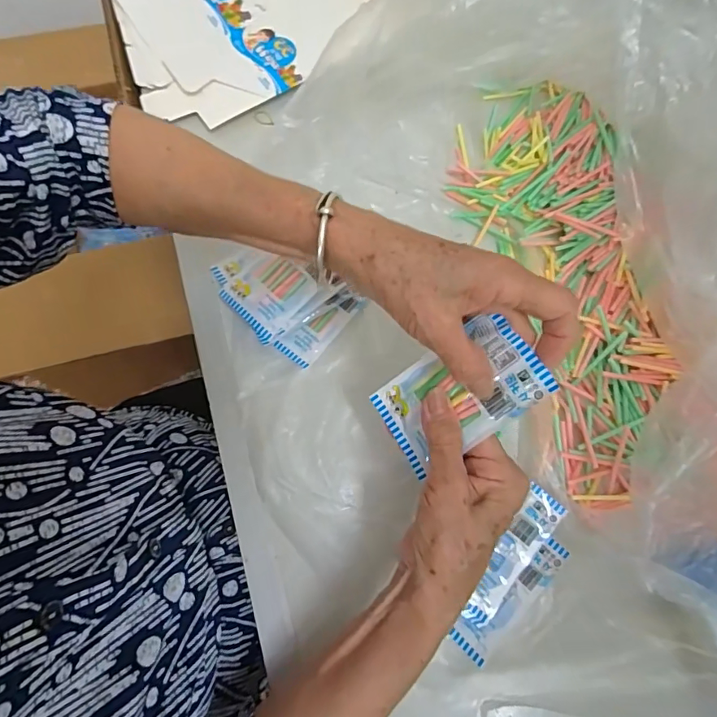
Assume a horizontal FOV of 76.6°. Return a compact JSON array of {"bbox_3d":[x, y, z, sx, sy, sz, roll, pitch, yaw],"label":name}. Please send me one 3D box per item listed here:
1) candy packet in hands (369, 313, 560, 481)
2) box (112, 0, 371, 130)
[{"bbox_3d":[0.059,0.023,0.281,0.105,0.006,0.062,-41,71,29],"label":"candy packet in hands"},{"bbox_3d":[-0.122,-0.385,0.502,0.274,0.019,0.261,-21,75,-7],"label":"box"}]

